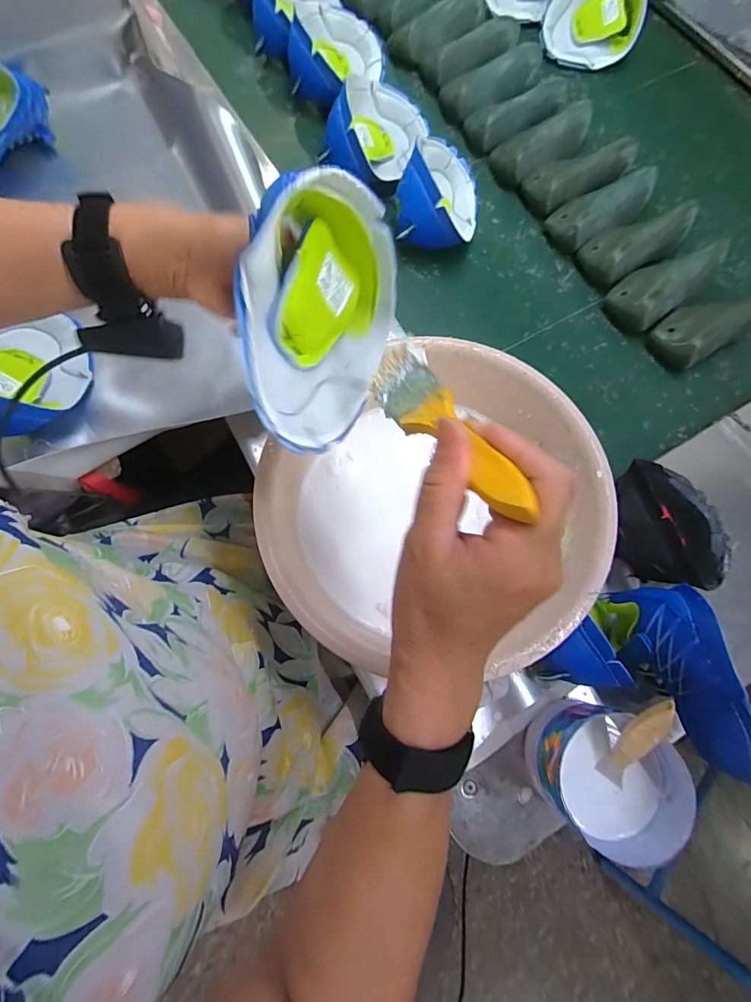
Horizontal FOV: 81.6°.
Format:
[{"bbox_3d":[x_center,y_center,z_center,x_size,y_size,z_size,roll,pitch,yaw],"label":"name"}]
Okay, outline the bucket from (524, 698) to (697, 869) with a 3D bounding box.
[{"bbox_3d":[0.197,0.239,0.384,0.104,0.092,0.096,0,74,0],"label":"bucket"}]

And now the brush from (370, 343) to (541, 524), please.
[{"bbox_3d":[0.033,-0.042,0.227,0.031,0.021,0.153,-23,43,-7],"label":"brush"}]

